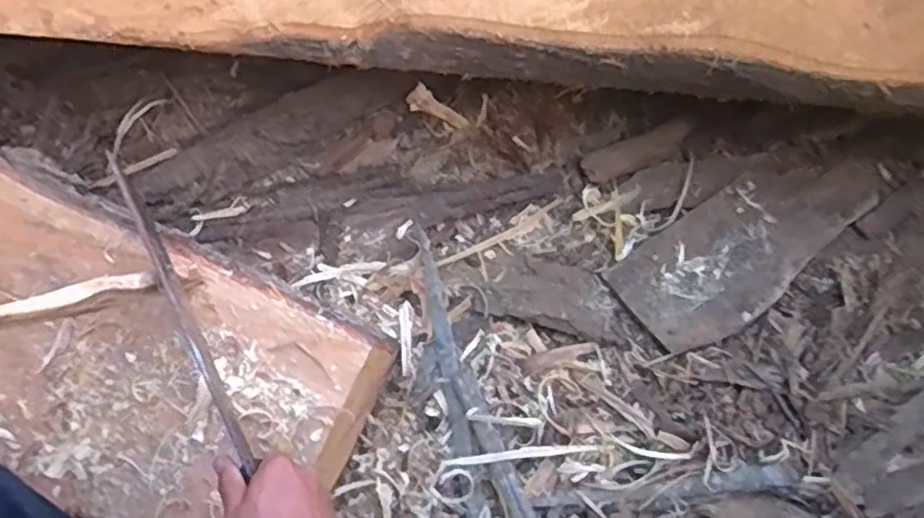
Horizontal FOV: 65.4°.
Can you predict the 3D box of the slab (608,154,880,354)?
[{"bbox_3d":[0.349,-0.024,0.861,0.344,0.033,0.142,-32,68,-14],"label":"slab"}]

